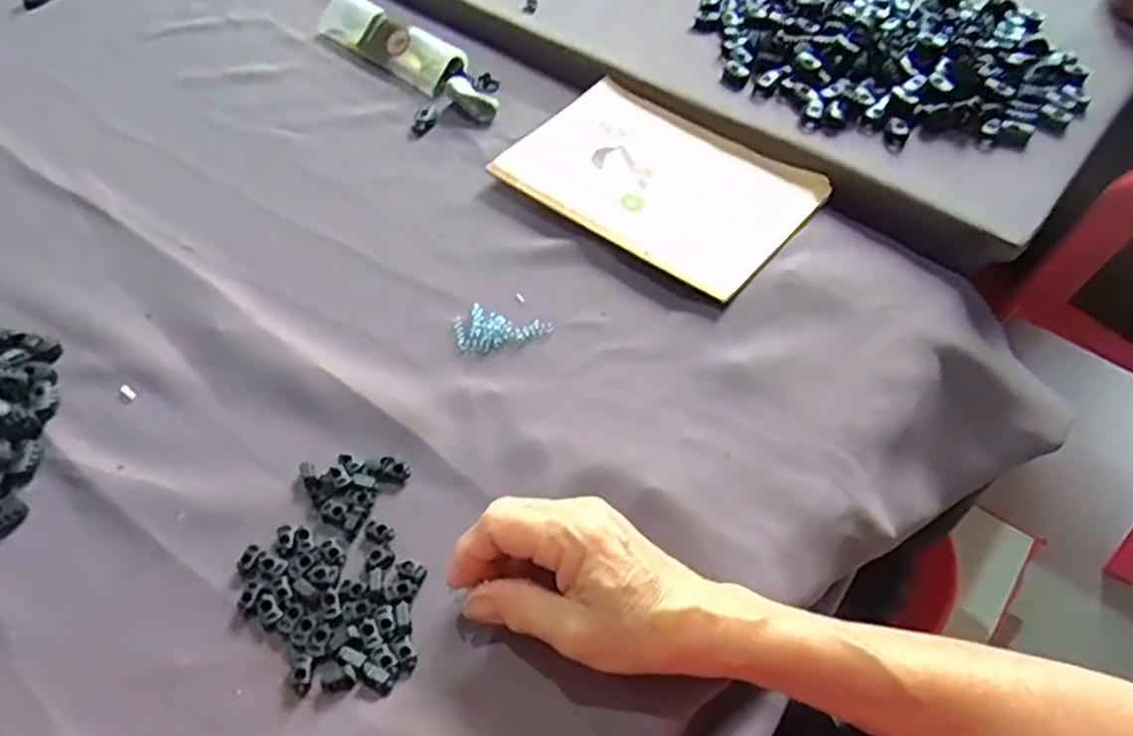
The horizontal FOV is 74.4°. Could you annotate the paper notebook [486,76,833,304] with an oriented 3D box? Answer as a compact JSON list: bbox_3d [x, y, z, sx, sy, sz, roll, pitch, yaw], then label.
[{"bbox_3d":[0.059,-0.140,0.542,0.221,0.007,0.133,35,61,23],"label":"paper notebook"}]

